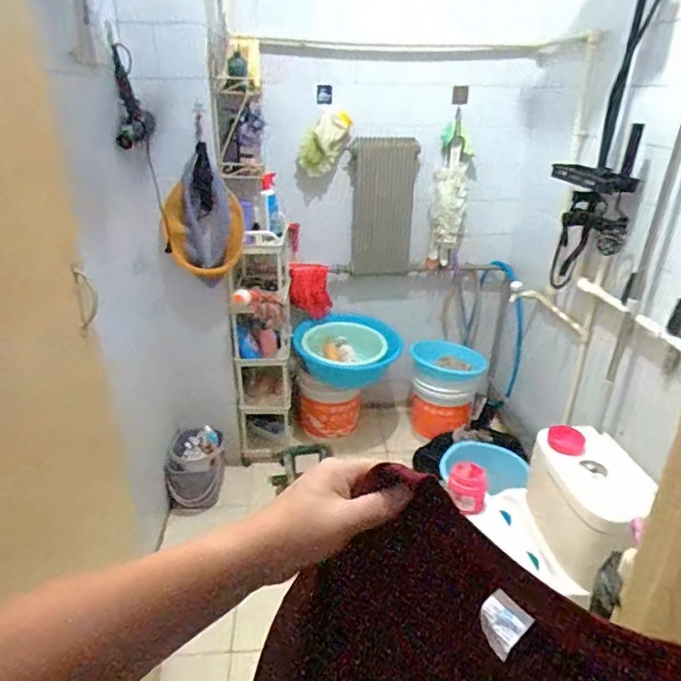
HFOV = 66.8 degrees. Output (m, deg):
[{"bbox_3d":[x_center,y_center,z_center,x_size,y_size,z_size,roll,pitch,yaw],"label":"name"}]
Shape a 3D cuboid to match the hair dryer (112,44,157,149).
[{"bbox_3d":[-0.599,-0.690,1.483,0.102,0.252,0.078,-6,26,-13],"label":"hair dryer"}]

